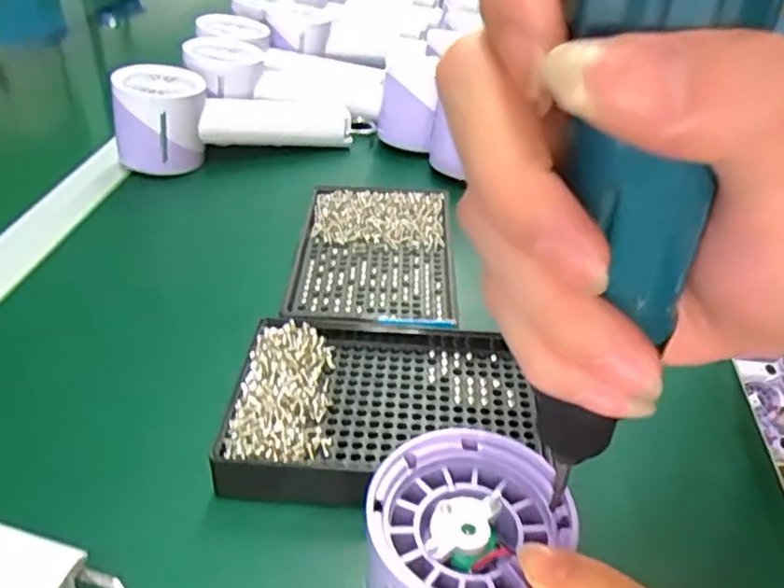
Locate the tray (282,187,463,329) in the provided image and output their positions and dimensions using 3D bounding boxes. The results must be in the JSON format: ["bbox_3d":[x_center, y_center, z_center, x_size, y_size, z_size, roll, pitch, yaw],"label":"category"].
[{"bbox_3d":[-0.011,-0.022,0.373,0.088,0.014,0.135,2,37,1],"label":"tray"}]

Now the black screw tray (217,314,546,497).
[{"bbox_3d":[-0.004,0.047,0.289,0.128,0.019,0.087,2,37,1],"label":"black screw tray"}]

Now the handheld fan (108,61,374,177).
[{"bbox_3d":[-0.110,-0.138,0.504,0.188,0.065,0.056,-15,40,-21],"label":"handheld fan"}]

